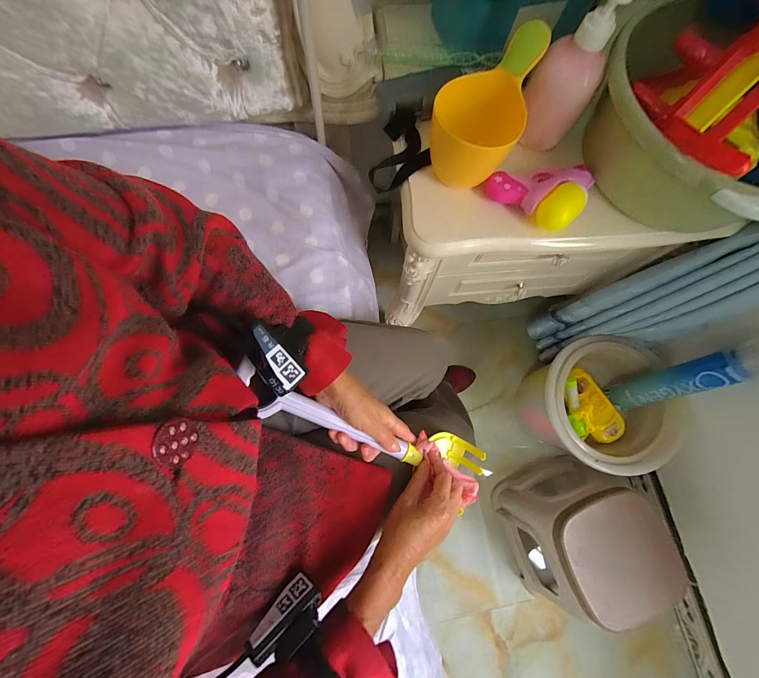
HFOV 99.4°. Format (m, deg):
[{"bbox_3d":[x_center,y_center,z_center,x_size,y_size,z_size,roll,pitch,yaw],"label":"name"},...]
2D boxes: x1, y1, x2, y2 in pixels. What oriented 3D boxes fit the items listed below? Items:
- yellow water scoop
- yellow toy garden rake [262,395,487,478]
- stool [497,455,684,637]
[{"bbox_3d":[0.129,-0.280,0.403,0.095,0.118,0.134,23,76,4],"label":"yellow water scoop"},{"bbox_3d":[0.003,0.111,0.373,0.271,0.034,0.044,22,74,-21],"label":"yellow toy garden rake"},{"bbox_3d":[0.474,0.468,0.783,0.262,0.251,0.271,-20,77,-7],"label":"stool"}]

